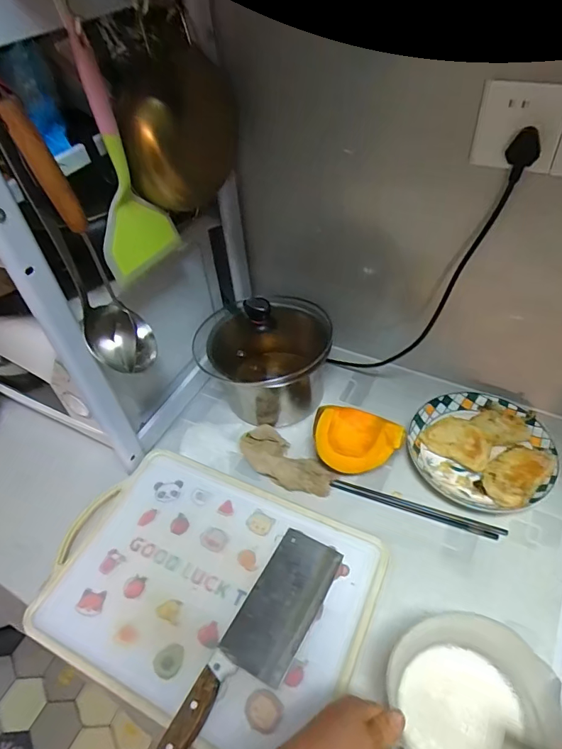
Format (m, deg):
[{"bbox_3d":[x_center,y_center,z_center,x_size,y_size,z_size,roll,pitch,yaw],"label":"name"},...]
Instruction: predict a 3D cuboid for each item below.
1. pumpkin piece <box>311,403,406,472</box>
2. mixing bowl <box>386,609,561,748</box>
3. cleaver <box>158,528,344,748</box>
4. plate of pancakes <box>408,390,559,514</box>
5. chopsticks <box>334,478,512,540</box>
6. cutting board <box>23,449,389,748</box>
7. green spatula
[{"bbox_3d":[0.108,0.088,0.685,0.118,0.097,0.094,-10,47,-4],"label":"pumpkin piece"},{"bbox_3d":[0.179,0.320,0.452,0.139,0.083,0.139,-3,47,3],"label":"mixing bowl"},{"bbox_3d":[-0.024,0.302,0.525,0.082,0.021,0.271,21,53,23],"label":"cleaver"},{"bbox_3d":[0.290,0.103,0.678,0.190,0.046,0.187,-3,47,3],"label":"plate of pancakes"},{"bbox_3d":[0.186,0.186,0.647,0.231,0.012,0.020,14,50,18],"label":"chopsticks"},{"bbox_3d":[-0.092,0.263,0.588,0.387,0.019,0.278,17,51,20],"label":"cutting board"},{"bbox_3d":[-0.177,-0.224,0.505,0.017,0.240,0.112,16,51,19],"label":"green spatula"}]

